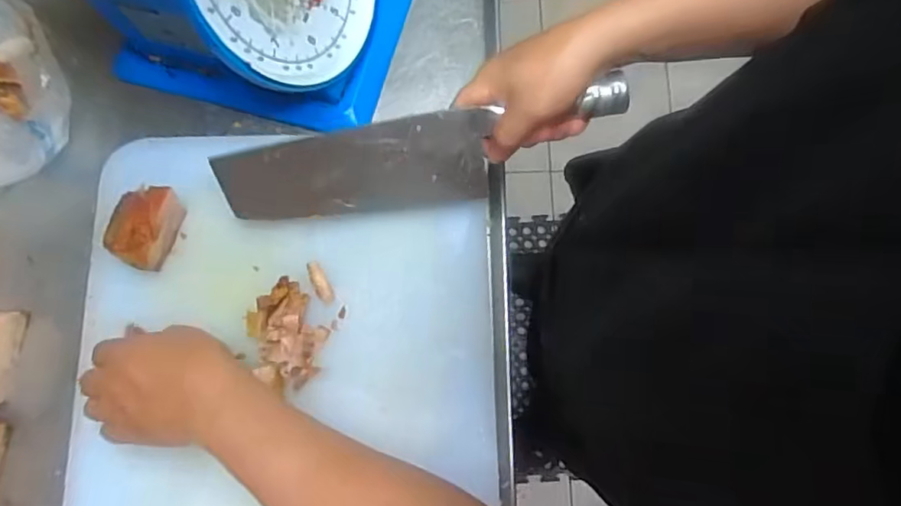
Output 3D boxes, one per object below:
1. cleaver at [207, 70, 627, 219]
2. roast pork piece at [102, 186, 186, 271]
[{"bbox_3d":[-0.023,-0.081,0.489,0.319,0.083,0.028,-11,38,6],"label":"cleaver"},{"bbox_3d":[-0.260,-0.023,0.501,0.058,0.033,0.064,13,78,4],"label":"roast pork piece"}]

